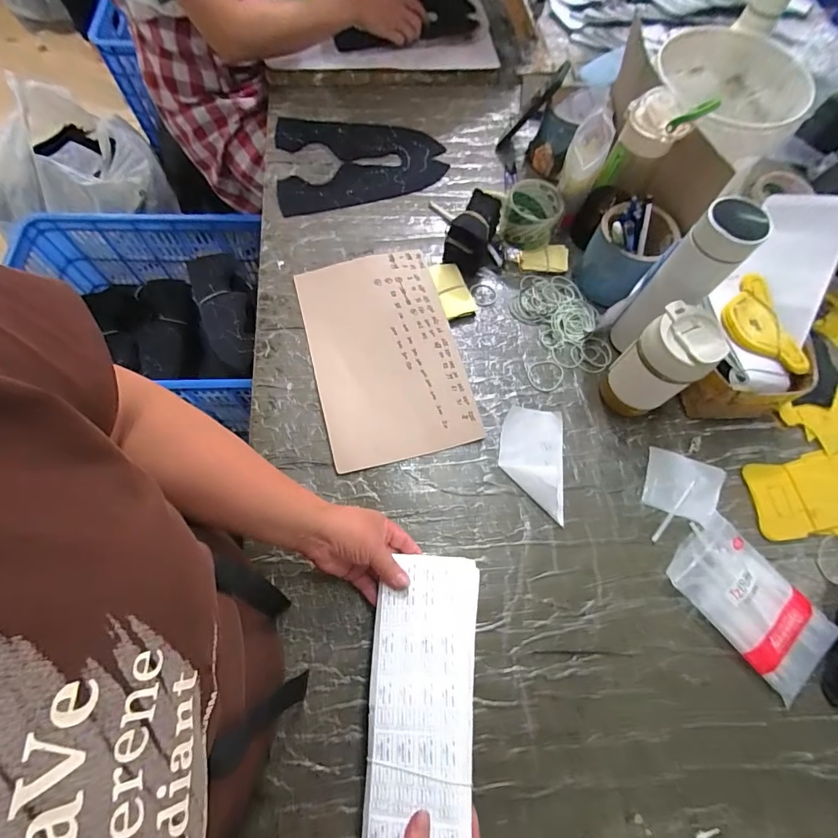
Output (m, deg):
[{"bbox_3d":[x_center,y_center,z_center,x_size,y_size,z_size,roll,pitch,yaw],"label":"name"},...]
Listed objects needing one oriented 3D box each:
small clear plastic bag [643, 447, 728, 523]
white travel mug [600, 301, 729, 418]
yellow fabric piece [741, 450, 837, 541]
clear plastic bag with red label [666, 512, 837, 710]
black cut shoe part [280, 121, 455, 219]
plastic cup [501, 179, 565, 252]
[{"bbox_3d":[0.349,0.087,0.562,0.095,0.008,0.082,20,69,6],"label":"small clear plastic bag"},{"bbox_3d":[0.297,-0.066,0.538,0.073,0.155,0.083,-42,75,-16],"label":"white travel mug"},{"bbox_3d":[0.512,0.101,0.560,0.153,0.006,0.109,-2,68,-2],"label":"yellow fabric piece"},{"bbox_3d":[0.391,0.215,0.502,0.109,0.022,0.178,-37,74,-15],"label":"clear plastic bag with red label"},{"bbox_3d":[-0.099,-0.448,0.745,0.282,0.008,0.213,-6,69,-7],"label":"black cut shoe part"},{"bbox_3d":[0.174,-0.319,0.677,0.085,0.067,0.092,1,68,-2],"label":"plastic cup"}]

